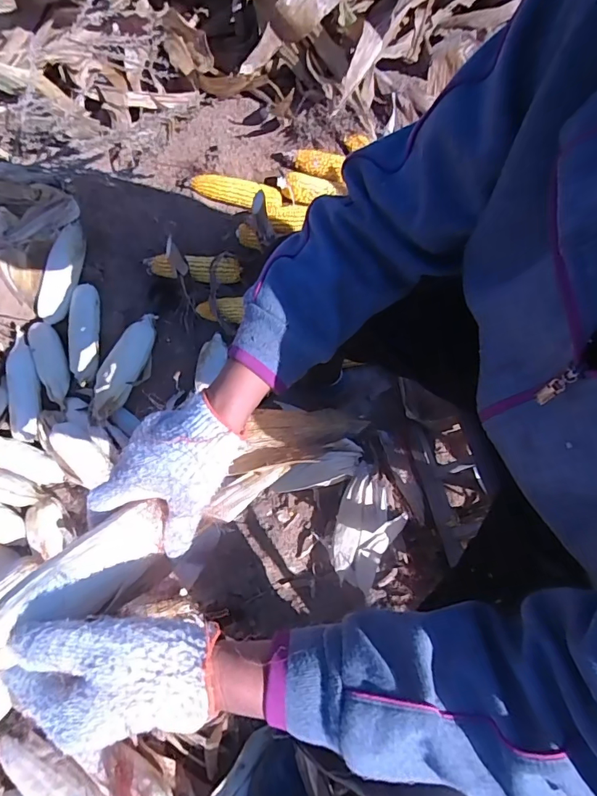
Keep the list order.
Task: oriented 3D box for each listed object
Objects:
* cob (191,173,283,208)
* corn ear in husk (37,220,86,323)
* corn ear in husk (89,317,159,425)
[{"bbox_3d":[-0.124,-0.421,0.902,0.178,0.041,0.051,7,69,5],"label":"cob"},{"bbox_3d":[-0.449,-0.240,0.861,0.064,0.058,0.208,44,119,17],"label":"corn ear in husk"},{"bbox_3d":[-0.321,-0.060,0.843,0.060,0.056,0.228,18,70,9],"label":"corn ear in husk"}]

